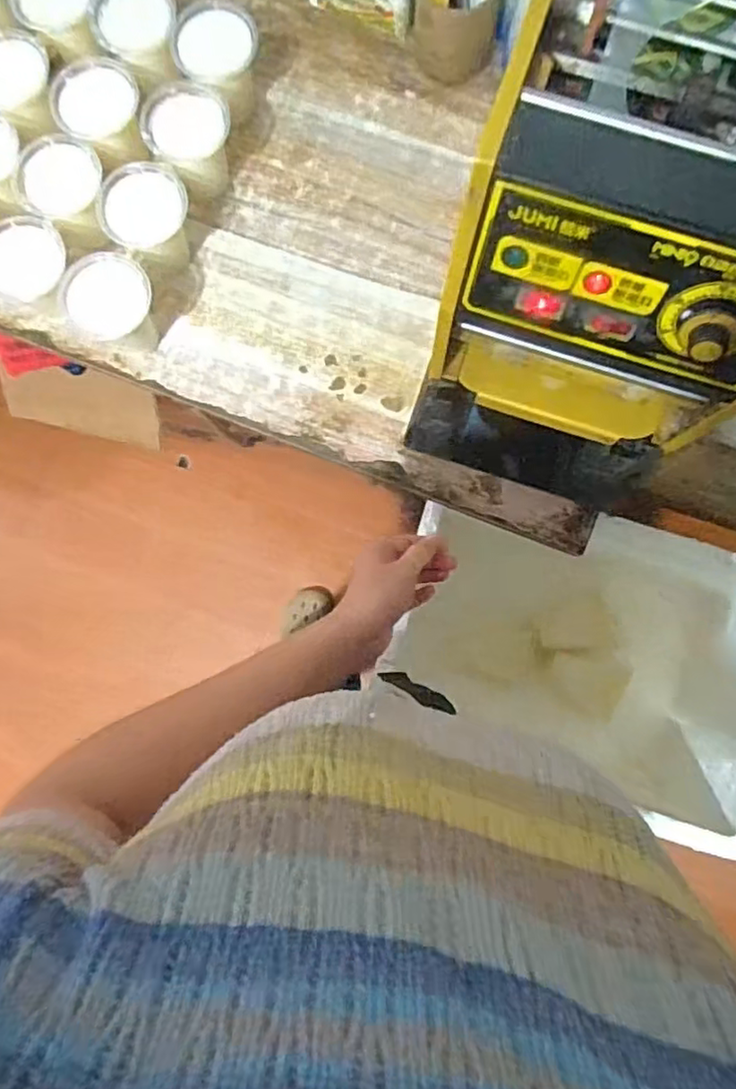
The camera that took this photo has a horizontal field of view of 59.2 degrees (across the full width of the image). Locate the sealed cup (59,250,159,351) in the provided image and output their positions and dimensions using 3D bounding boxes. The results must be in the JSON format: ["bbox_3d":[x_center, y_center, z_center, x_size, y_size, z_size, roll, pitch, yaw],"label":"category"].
[{"bbox_3d":[-0.265,-0.250,0.694,0.090,0.098,0.080,-45,85,-2],"label":"sealed cup"}]

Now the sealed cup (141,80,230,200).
[{"bbox_3d":[-0.193,-0.436,0.713,0.081,0.093,0.086,0,85,2],"label":"sealed cup"}]

